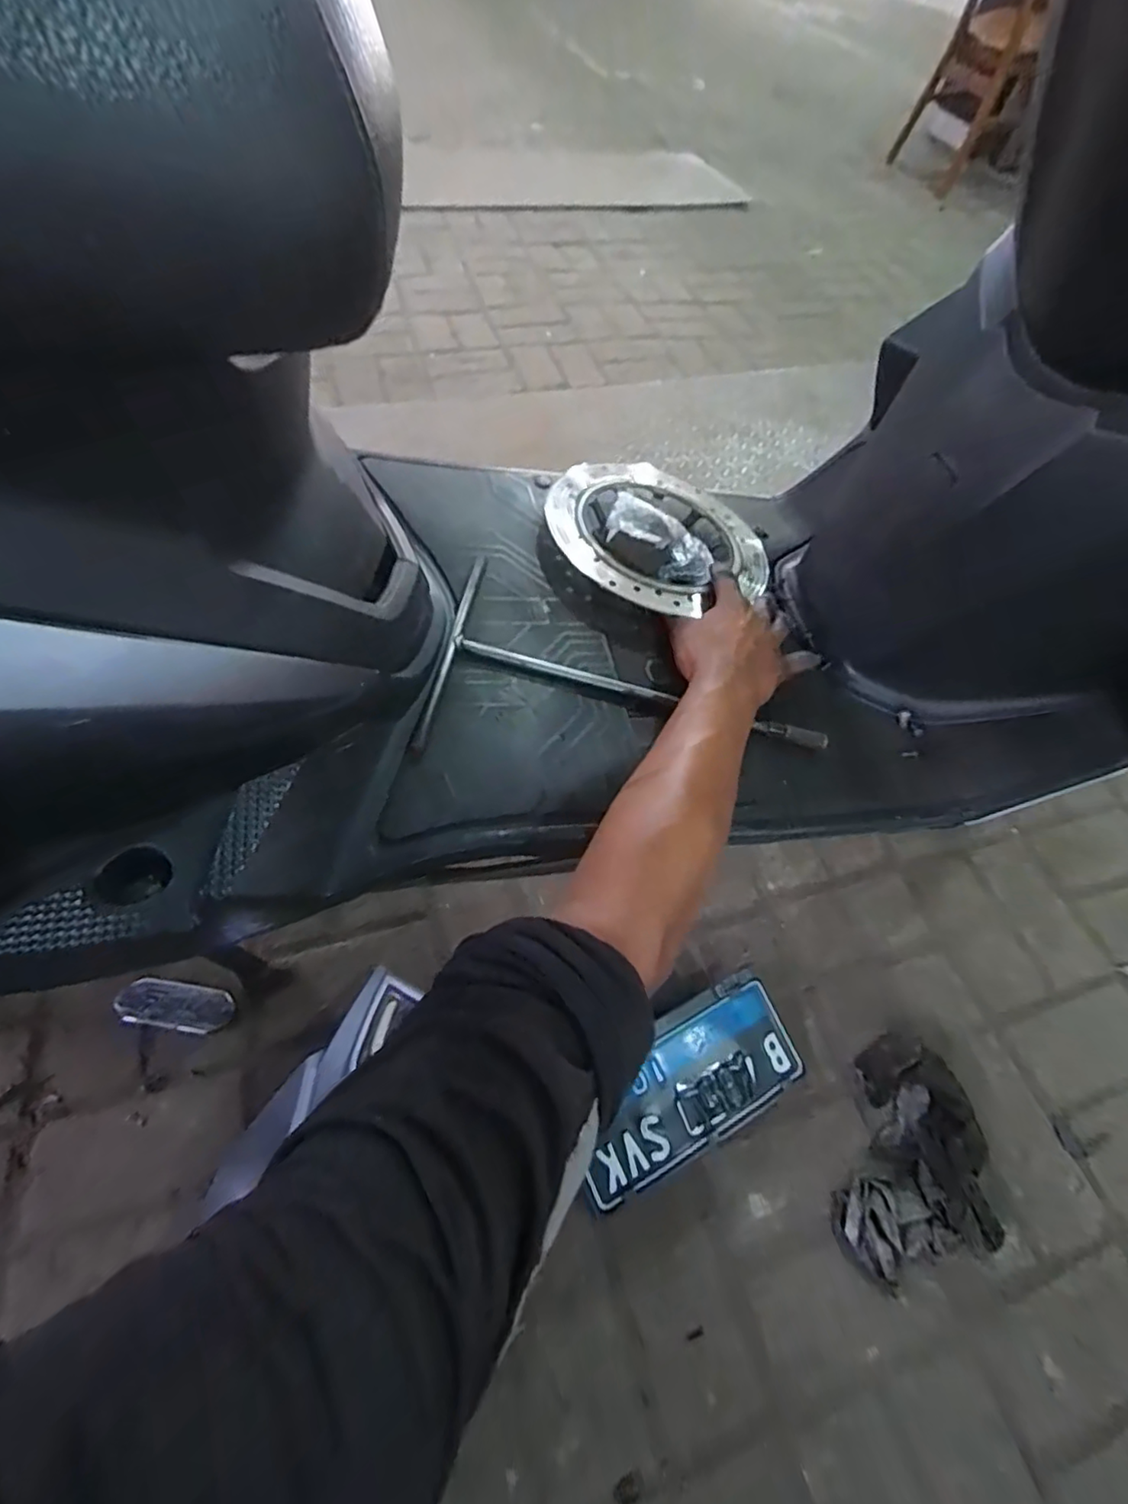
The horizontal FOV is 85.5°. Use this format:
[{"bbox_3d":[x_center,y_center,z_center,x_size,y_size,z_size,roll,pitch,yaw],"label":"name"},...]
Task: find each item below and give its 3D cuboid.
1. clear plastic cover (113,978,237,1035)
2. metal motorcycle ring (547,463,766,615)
[{"bbox_3d":[-0.445,0.291,0.699,0.128,0.007,0.049,8,56,1],"label":"clear plastic cover"},{"bbox_3d":[0.089,-0.206,0.574,0.198,0.035,0.196,2,57,-3],"label":"metal motorcycle ring"}]

